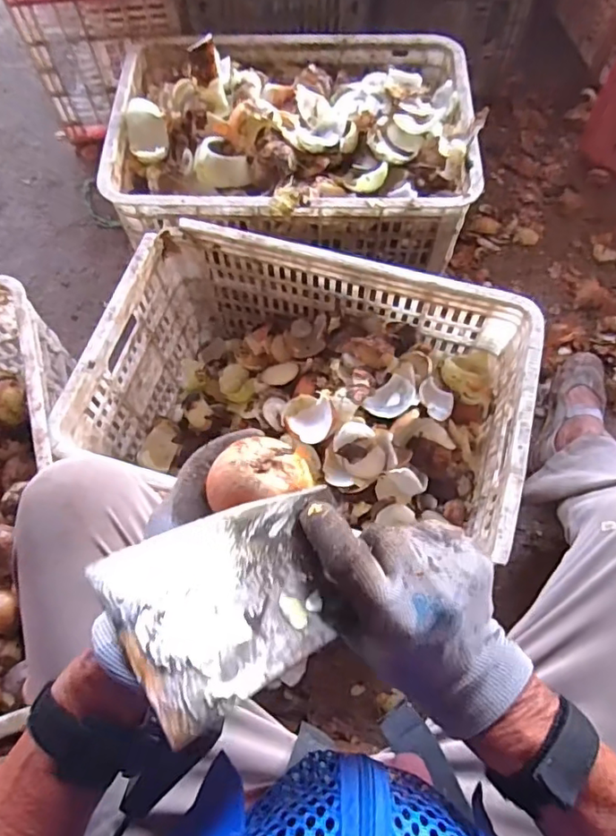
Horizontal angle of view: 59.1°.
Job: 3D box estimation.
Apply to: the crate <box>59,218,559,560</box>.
[{"bbox_3d":[0.004,-0.022,0.757,0.508,0.254,0.311,15,68,7],"label":"crate"}]

